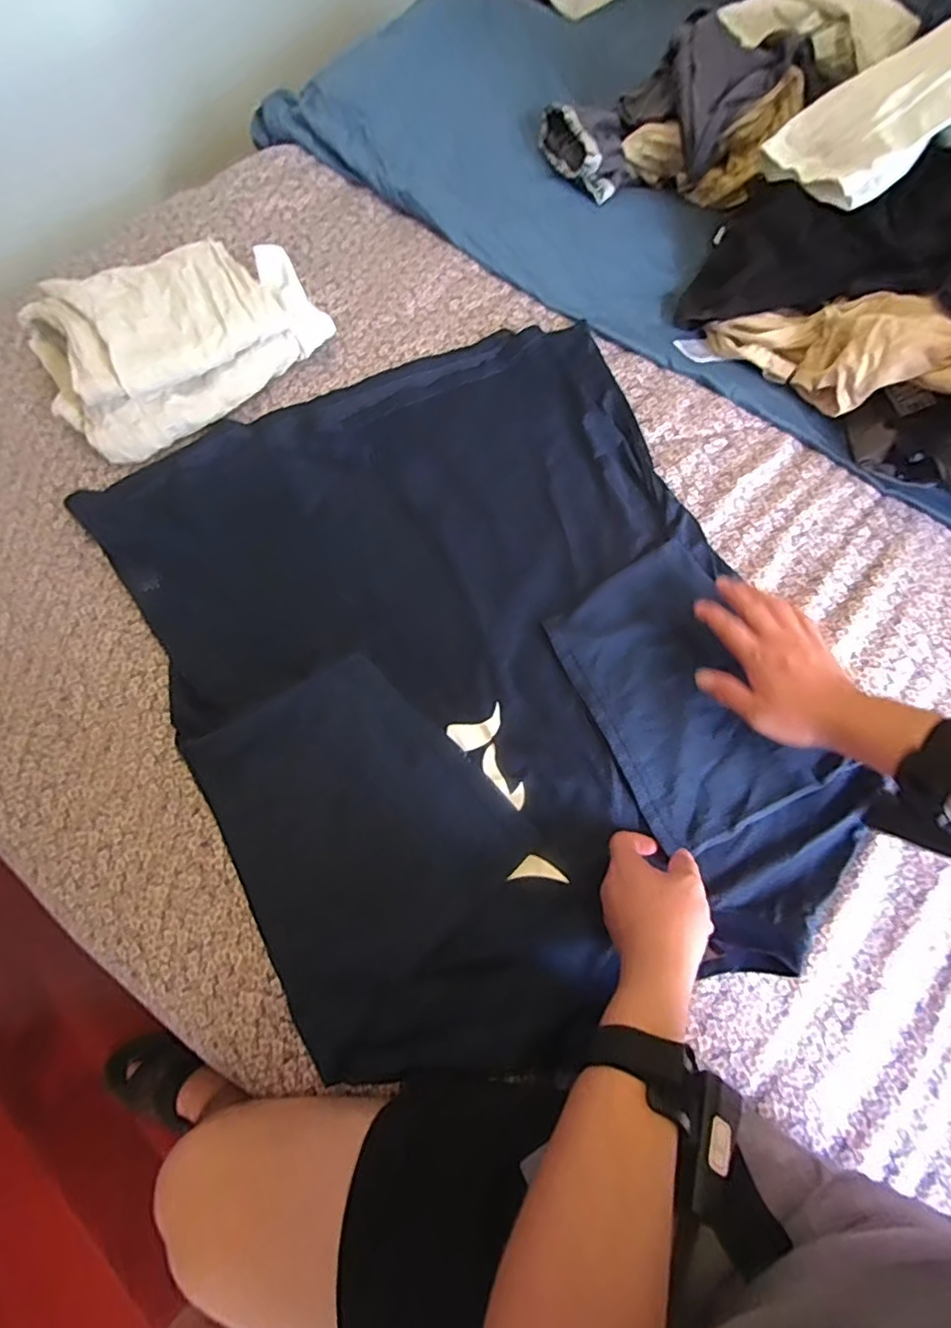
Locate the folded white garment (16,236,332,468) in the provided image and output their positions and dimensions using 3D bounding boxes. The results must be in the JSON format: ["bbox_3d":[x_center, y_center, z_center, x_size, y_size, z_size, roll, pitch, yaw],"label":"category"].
[{"bbox_3d":[-0.319,-0.360,0.646,0.285,0.082,0.193,-34,73,-14],"label":"folded white garment"}]

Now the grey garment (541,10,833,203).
[{"bbox_3d":[0.236,-0.681,0.723,0.259,0.123,0.172,-22,70,-10],"label":"grey garment"}]

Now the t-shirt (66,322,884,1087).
[{"bbox_3d":[-0.008,-0.025,0.553,0.516,0.035,0.652,-24,72,-9],"label":"t-shirt"}]

